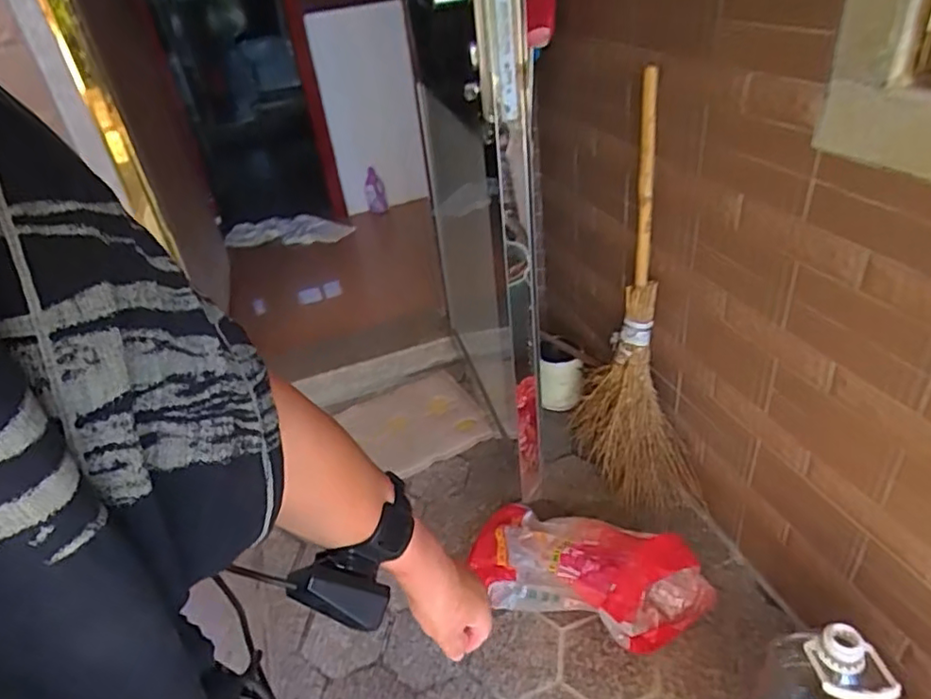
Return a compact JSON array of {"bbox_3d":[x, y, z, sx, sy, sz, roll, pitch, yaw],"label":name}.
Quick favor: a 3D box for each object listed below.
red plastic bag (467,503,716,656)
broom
[{"bbox_3d":[0.236,0.442,1.250,0.466,0.193,0.224,17,41,28],"label":"red plastic bag"},{"bbox_3d":[0.361,-0.072,1.320,0.153,0.930,0.374,-12,36,-8],"label":"broom"}]

